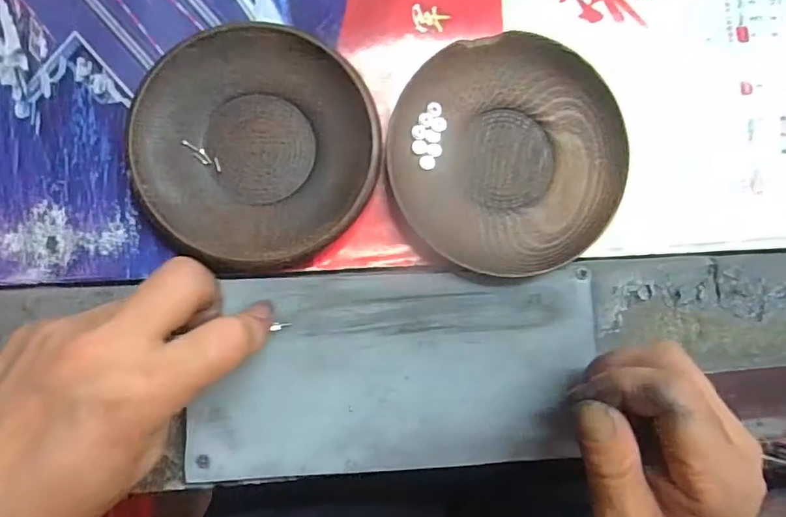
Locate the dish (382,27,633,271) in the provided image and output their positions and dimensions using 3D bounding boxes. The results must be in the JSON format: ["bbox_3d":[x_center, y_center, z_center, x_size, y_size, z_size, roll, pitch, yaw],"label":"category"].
[{"bbox_3d":[0.056,-0.049,0.253,0.111,0.016,0.112,0,88,-4],"label":"dish"}]

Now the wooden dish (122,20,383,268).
[{"bbox_3d":[-0.064,-0.052,0.244,0.110,0.018,0.113,0,88,-4],"label":"wooden dish"}]

